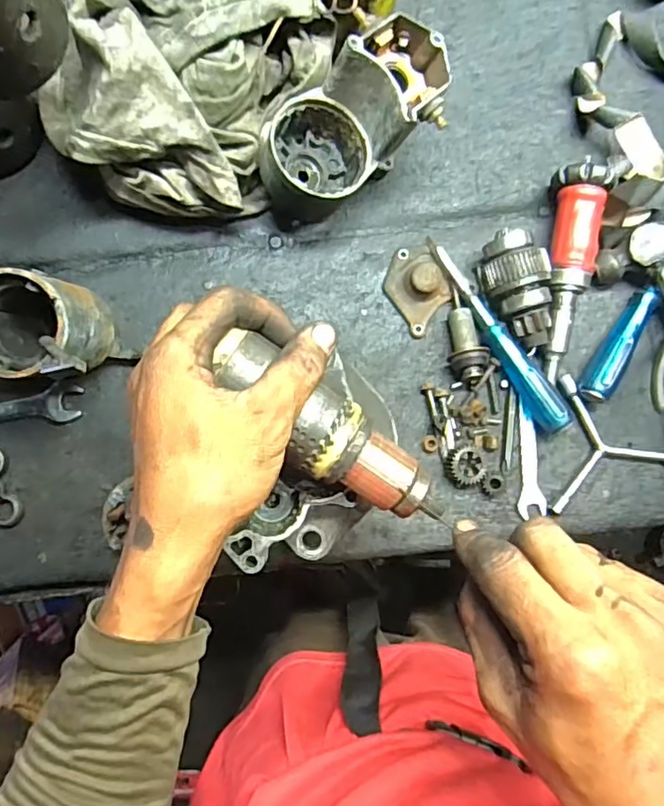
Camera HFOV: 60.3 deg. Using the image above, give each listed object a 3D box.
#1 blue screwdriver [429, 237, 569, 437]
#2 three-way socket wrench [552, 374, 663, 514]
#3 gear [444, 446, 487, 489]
[{"bbox_3d":[0.138,-0.059,0.483,0.031,0.027,0.189,-36,87,-3],"label":"blue screwdriver"},{"bbox_3d":[0.245,0.038,0.486,0.107,0.017,0.115,5,86,0],"label":"three-way socket wrench"},{"bbox_3d":[0.116,0.054,0.487,0.035,0.014,0.034,0,86,0],"label":"gear"}]

